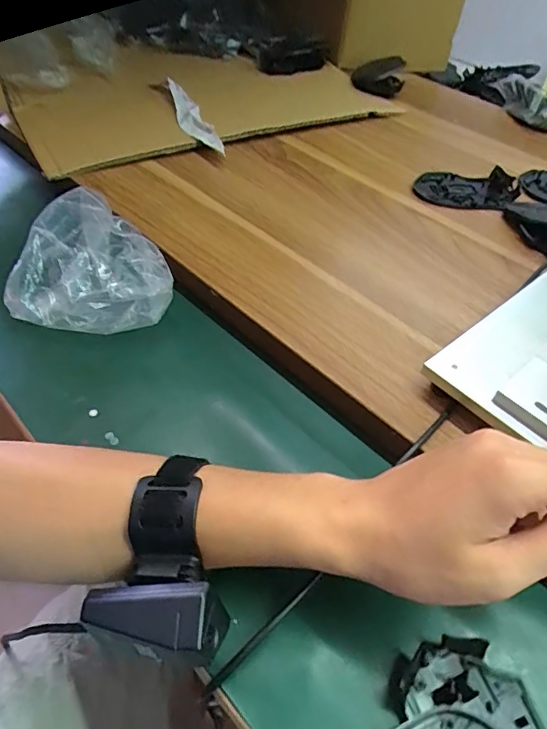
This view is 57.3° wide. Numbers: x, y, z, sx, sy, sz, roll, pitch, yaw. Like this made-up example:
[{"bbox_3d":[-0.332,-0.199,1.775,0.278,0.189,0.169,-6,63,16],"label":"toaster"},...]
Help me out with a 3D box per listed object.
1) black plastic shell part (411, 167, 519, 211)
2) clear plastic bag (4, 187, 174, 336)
[{"bbox_3d":[0.220,-0.201,0.569,0.116,0.014,0.066,5,48,1],"label":"black plastic shell part"},{"bbox_3d":[-0.155,-0.086,0.424,0.135,0.090,0.095,1,48,-3],"label":"clear plastic bag"}]

